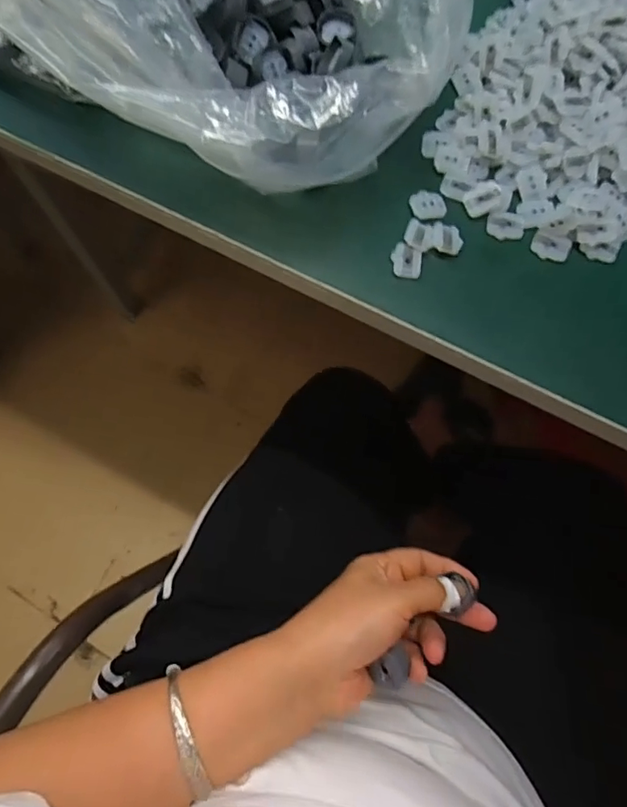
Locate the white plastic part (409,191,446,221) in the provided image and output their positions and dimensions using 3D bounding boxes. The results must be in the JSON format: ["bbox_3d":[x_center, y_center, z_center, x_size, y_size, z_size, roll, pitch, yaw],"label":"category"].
[{"bbox_3d":[0.072,-0.124,0.325,0.022,0.004,0.020,-1,72,0],"label":"white plastic part"}]

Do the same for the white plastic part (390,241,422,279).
[{"bbox_3d":[0.056,-0.085,0.312,0.018,0.004,0.020,14,73,4],"label":"white plastic part"}]

